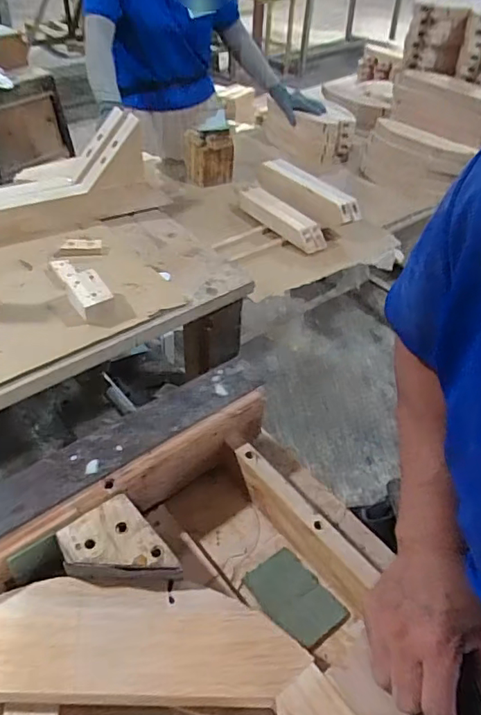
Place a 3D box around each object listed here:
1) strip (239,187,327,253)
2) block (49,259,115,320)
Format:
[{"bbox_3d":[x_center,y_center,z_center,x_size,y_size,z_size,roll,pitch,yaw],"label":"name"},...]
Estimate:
[{"bbox_3d":[0.104,-0.358,1.339,0.074,0.058,0.278,-30,52,-31],"label":"strip"},{"bbox_3d":[-0.186,-0.087,0.613,0.038,0.032,0.117,-21,48,-24],"label":"block"}]

